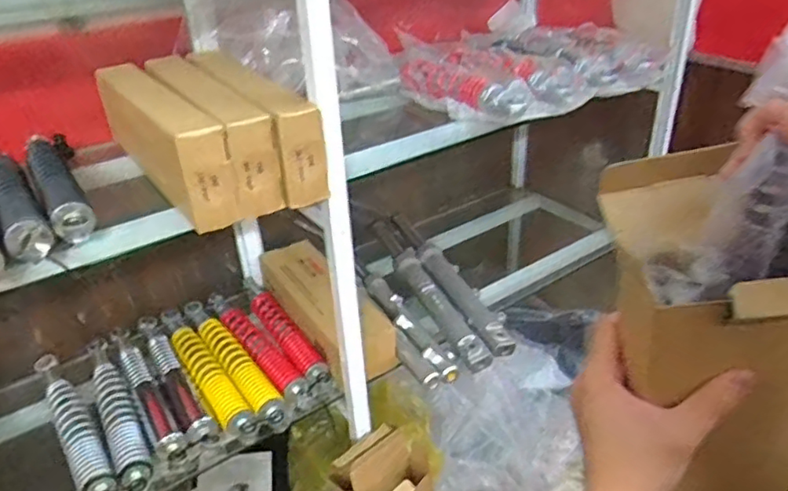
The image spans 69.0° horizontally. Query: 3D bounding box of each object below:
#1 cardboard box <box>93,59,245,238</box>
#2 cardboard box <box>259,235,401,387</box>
[{"bbox_3d":[-0.299,-0.141,0.740,0.058,0.112,0.364,-23,36,-30],"label":"cardboard box"},{"bbox_3d":[-0.126,0.099,1.023,0.116,0.091,0.342,-21,35,-27],"label":"cardboard box"}]

